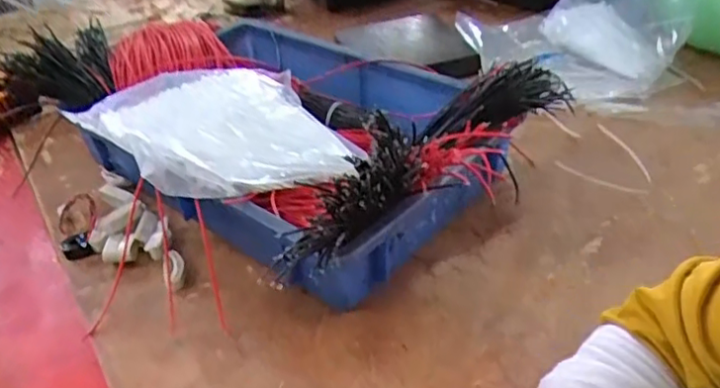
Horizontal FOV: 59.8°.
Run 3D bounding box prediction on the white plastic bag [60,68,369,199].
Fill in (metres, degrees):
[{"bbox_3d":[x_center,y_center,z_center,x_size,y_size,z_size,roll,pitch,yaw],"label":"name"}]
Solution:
[{"bbox_3d":[-0.134,-0.062,0.592,0.216,0.061,0.201,-25,42,-22],"label":"white plastic bag"}]

